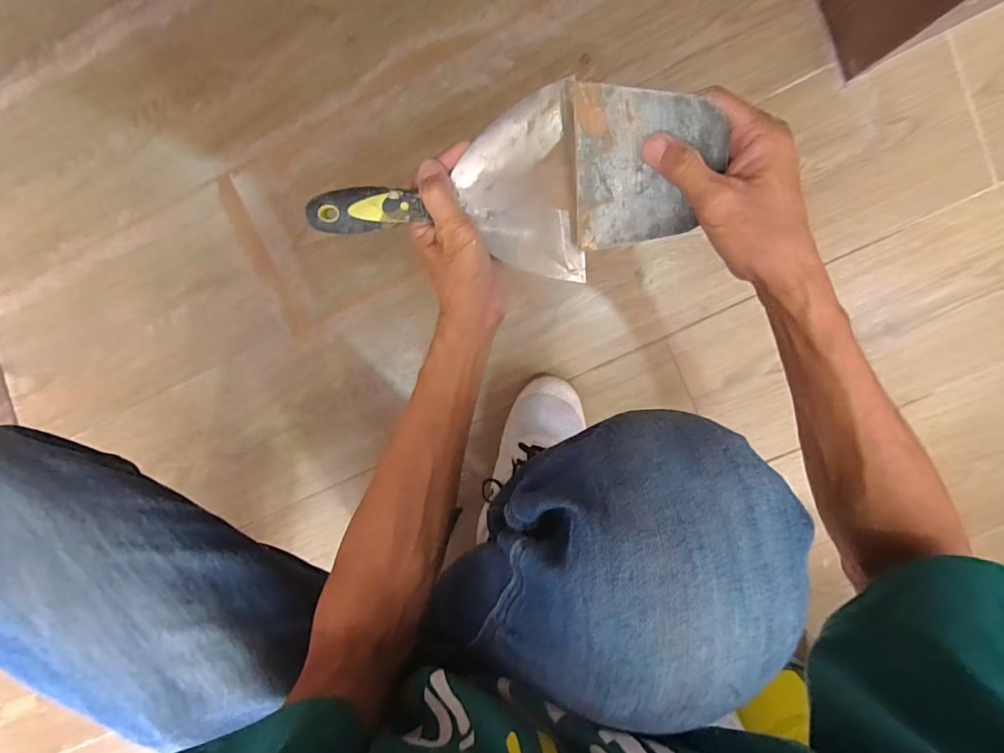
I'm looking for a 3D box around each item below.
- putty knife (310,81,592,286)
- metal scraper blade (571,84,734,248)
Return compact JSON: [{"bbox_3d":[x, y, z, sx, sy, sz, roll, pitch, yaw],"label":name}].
[{"bbox_3d":[-0.039,-0.133,0.360,0.197,0.037,0.129,-7,98,4],"label":"putty knife"},{"bbox_3d":[0.097,-0.141,0.318,0.093,0.004,0.102,5,119,22],"label":"metal scraper blade"}]

